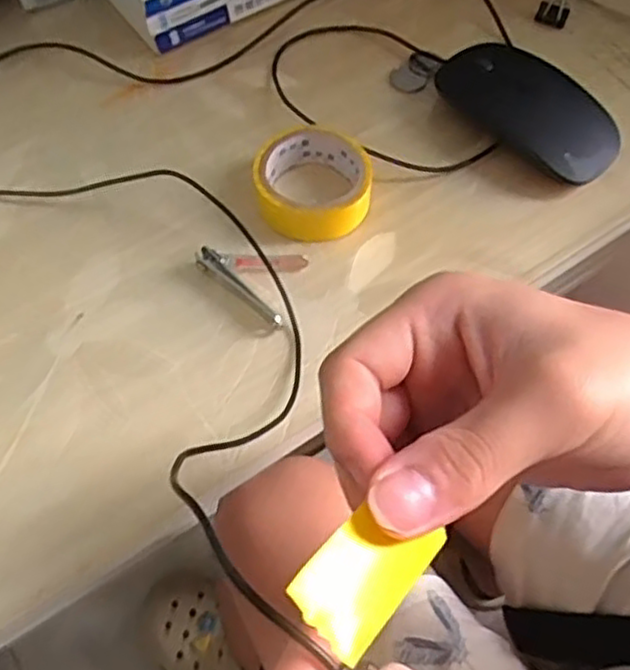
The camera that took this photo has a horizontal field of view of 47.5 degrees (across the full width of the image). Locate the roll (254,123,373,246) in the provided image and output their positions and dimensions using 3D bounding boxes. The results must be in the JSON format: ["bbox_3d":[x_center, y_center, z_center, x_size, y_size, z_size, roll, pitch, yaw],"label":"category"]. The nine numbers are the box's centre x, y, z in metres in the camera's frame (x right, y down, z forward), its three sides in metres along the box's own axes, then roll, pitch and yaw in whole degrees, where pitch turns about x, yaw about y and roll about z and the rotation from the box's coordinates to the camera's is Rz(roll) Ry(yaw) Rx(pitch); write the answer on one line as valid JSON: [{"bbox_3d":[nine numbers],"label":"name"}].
[{"bbox_3d":[-0.001,-0.081,0.382,0.060,0.025,0.059,0,61,0],"label":"roll"}]

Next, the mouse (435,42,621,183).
[{"bbox_3d":[0.121,-0.128,0.409,0.053,0.030,0.110,-40,69,-20],"label":"mouse"}]

